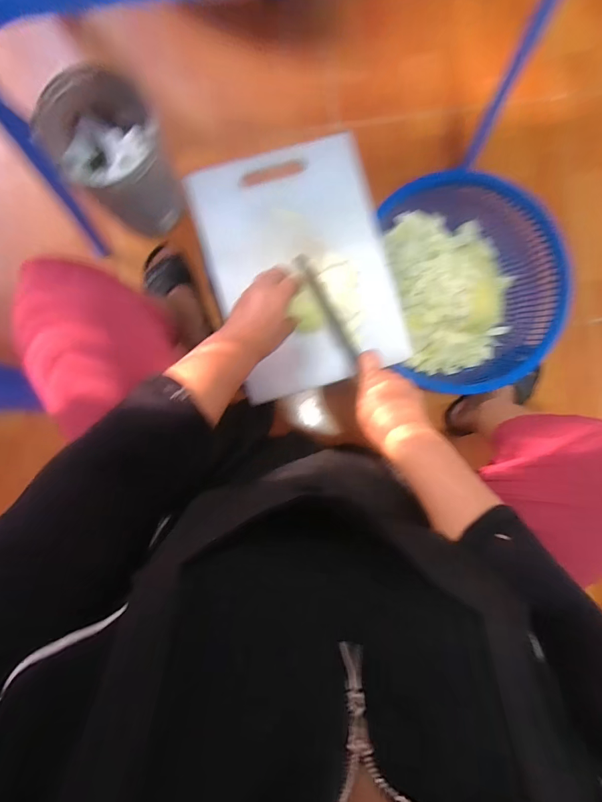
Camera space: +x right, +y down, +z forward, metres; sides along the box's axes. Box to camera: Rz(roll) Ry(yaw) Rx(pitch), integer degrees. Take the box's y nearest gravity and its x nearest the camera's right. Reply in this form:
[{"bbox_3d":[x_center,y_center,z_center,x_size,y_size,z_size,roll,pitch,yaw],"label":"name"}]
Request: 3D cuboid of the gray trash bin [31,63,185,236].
[{"bbox_3d":[-0.323,-0.426,0.694,0.191,0.190,0.174,43,89,-2],"label":"gray trash bin"}]

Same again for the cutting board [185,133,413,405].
[{"bbox_3d":[0.002,-0.190,0.557,0.249,0.018,0.336,-16,95,-1],"label":"cutting board"}]

